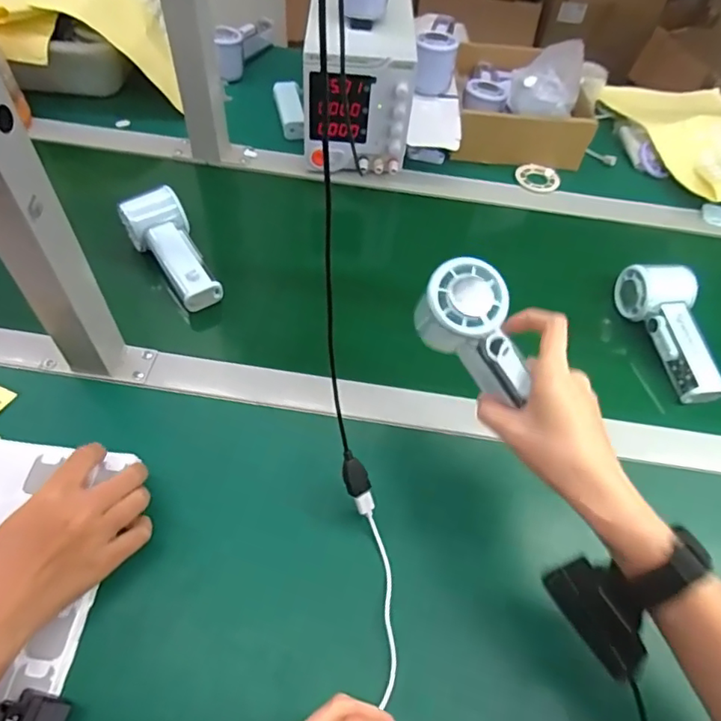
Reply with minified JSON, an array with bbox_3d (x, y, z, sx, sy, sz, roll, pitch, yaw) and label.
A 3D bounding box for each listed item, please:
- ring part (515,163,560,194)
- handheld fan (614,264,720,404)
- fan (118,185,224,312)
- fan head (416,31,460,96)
[{"bbox_3d":[0.238,-0.242,0.725,0.051,0.010,0.055,2,54,-3],"label":"ring part"},{"bbox_3d":[0.319,-0.035,0.548,0.059,0.052,0.155,-6,55,-9],"label":"handheld fan"},{"bbox_3d":[-0.197,-0.115,0.563,0.060,0.047,0.134,-23,59,-20],"label":"fan"},{"bbox_3d":[0.094,-0.374,0.687,0.050,0.059,0.046,6,53,0],"label":"fan head"}]

